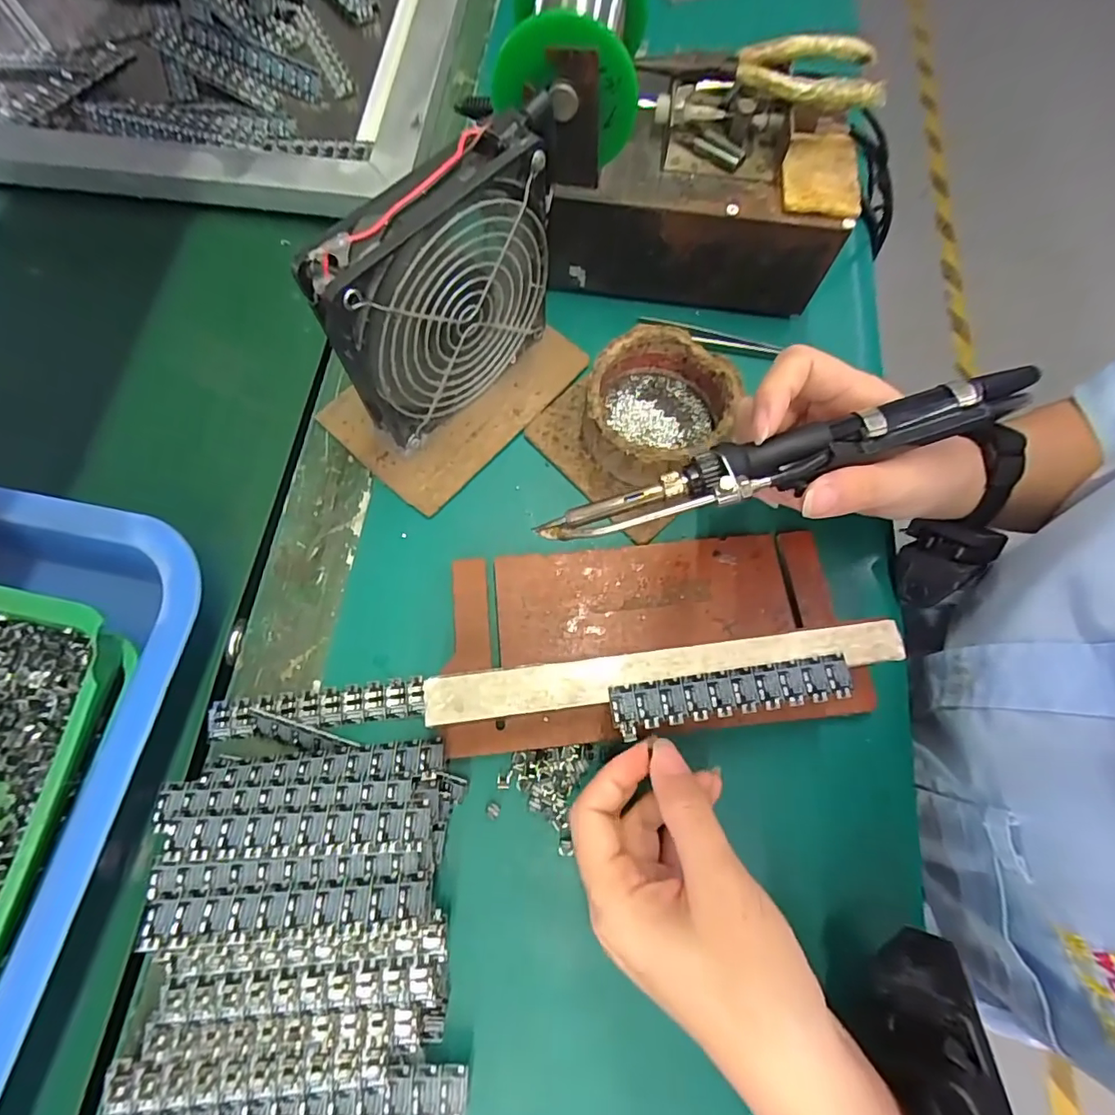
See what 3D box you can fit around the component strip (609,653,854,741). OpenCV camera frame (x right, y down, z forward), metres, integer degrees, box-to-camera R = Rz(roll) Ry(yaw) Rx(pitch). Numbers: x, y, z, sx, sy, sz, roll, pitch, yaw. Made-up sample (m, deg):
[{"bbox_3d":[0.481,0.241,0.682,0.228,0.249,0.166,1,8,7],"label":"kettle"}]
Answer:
[{"bbox_3d":[0.078,0.060,0.242,0.108,0.004,0.020,-8,73,-4],"label":"component strip"}]

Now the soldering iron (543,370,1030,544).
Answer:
[{"bbox_3d":[0.095,-0.042,0.220,0.208,0.020,0.025,-17,74,2],"label":"soldering iron"}]

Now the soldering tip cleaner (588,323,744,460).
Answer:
[{"bbox_3d":[0.056,-0.084,0.308,0.076,0.041,0.080,0,71,-1],"label":"soldering tip cleaner"}]

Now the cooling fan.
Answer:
[{"bbox_3d":[-0.053,-0.127,0.272,0.026,0.129,0.128,42,75,12],"label":"cooling fan"}]

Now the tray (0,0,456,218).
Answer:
[{"bbox_3d":[-0.324,-0.431,0.433,0.490,0.043,0.378,5,71,0],"label":"tray"}]

